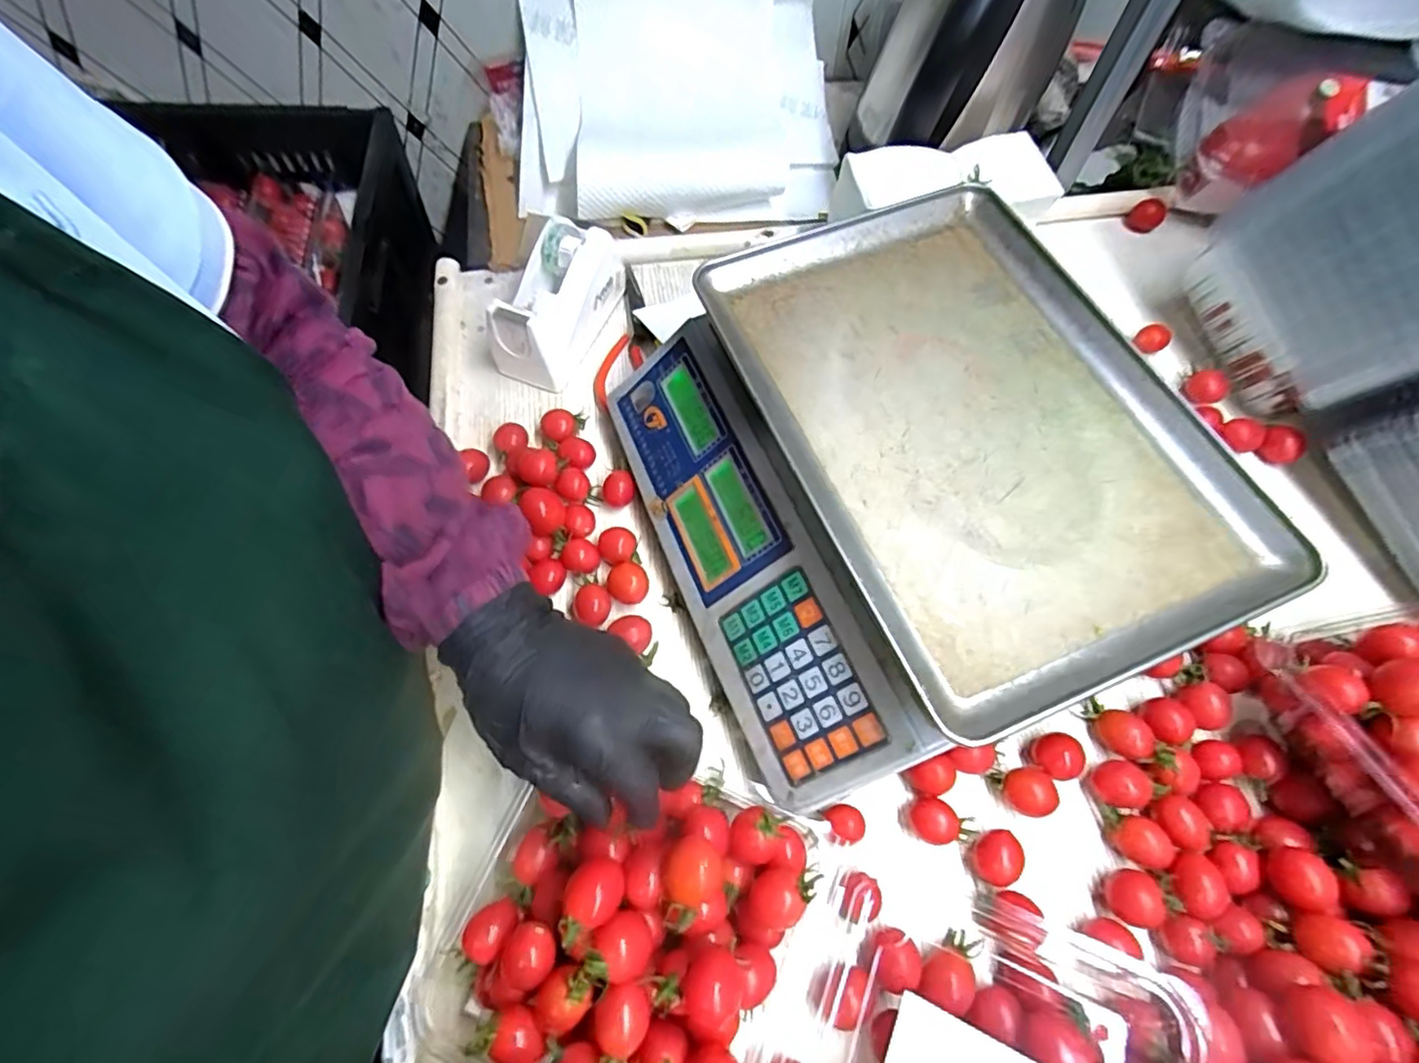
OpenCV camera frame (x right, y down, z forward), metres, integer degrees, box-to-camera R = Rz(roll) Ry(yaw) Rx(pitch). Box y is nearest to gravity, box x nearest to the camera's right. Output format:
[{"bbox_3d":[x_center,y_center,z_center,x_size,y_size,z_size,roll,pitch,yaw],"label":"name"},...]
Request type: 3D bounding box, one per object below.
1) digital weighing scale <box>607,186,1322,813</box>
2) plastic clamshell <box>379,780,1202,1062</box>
[{"bbox_3d":[0.117,-0.038,0.397,0.298,0.120,0.327,-22,67,-9],"label":"digital weighing scale"},{"bbox_3d":[0.036,0.249,0.307,0.368,0.088,0.178,17,67,3],"label":"plastic clamshell"}]

